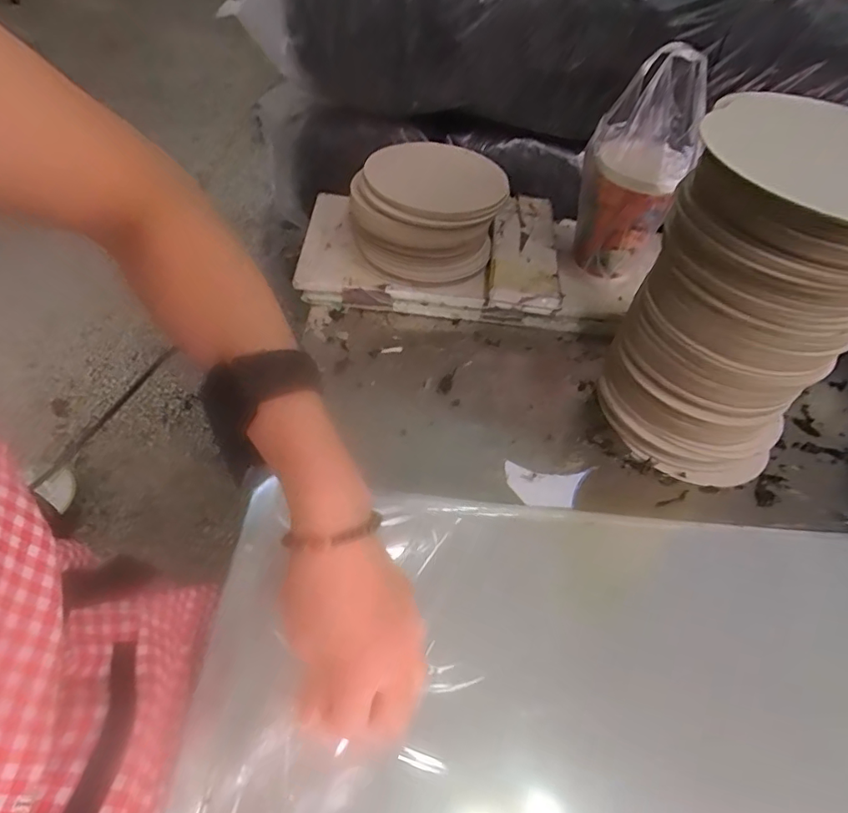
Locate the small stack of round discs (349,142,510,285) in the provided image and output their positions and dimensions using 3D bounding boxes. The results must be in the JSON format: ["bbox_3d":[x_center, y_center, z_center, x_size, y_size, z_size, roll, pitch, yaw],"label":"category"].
[{"bbox_3d":[0.004,-0.209,0.585,0.151,0.070,0.156,17,50,8],"label":"small stack of round discs"}]

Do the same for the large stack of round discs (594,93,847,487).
[{"bbox_3d":[0.242,-0.073,0.420,0.157,0.249,0.138,18,50,9],"label":"large stack of round discs"}]

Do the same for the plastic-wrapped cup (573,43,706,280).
[{"bbox_3d":[0.201,-0.231,0.533,0.087,0.189,0.088,3,49,-4],"label":"plastic-wrapped cup"}]

